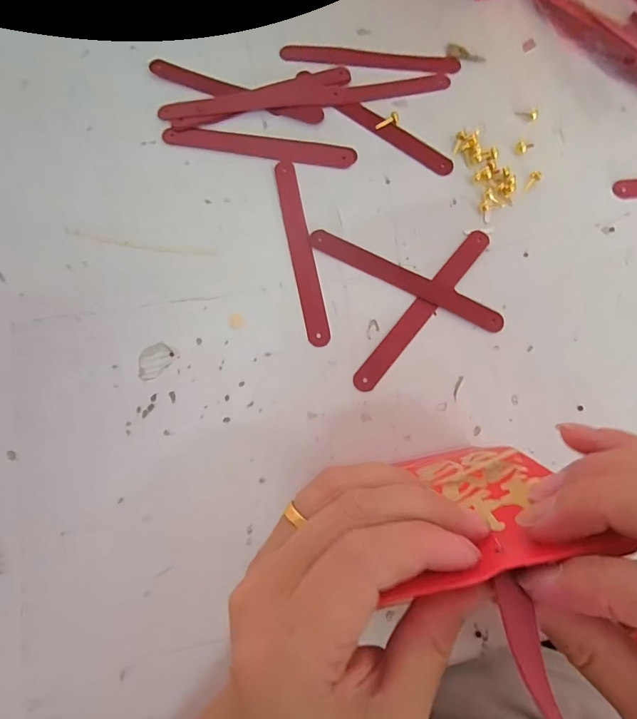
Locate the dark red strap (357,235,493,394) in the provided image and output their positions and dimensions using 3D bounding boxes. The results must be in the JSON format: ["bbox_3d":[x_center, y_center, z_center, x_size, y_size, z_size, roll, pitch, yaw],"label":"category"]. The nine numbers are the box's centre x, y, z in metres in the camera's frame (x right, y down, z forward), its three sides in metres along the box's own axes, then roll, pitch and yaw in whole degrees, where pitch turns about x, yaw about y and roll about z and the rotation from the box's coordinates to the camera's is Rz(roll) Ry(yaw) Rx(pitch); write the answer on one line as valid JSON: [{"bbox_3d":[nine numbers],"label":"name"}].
[{"bbox_3d":[0.066,-0.033,0.253,0.014,0.004,0.130,39,80,8],"label":"dark red strap"}]

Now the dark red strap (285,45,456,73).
[{"bbox_3d":[0.038,-0.222,0.300,0.130,0.004,0.015,5,77,1],"label":"dark red strap"}]

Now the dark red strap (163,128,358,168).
[{"bbox_3d":[-0.041,-0.147,0.281,0.131,0.004,0.017,8,77,2],"label":"dark red strap"}]

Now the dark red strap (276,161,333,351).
[{"bbox_3d":[-0.011,-0.071,0.263,0.014,0.004,0.130,-11,77,-3],"label":"dark red strap"}]

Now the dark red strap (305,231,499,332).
[{"bbox_3d":[0.055,-0.051,0.258,0.129,0.004,0.015,26,78,6],"label":"dark red strap"}]

